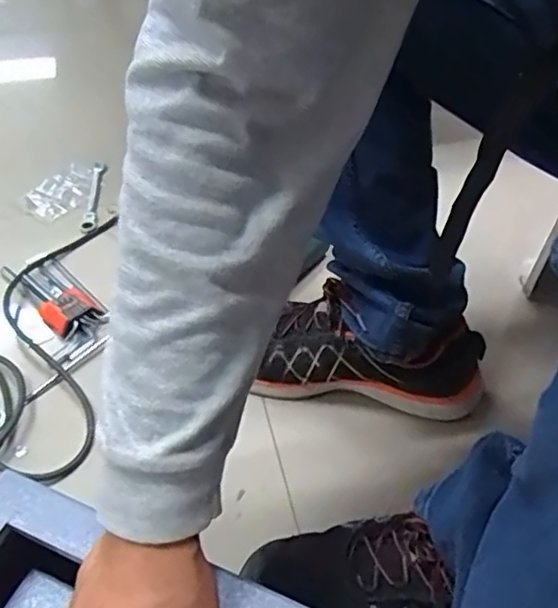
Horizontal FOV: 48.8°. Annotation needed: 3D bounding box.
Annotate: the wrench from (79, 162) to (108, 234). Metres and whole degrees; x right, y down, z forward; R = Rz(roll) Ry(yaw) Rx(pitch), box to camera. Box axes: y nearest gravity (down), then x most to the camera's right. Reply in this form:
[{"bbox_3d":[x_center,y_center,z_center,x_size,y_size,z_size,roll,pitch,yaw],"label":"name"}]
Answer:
[{"bbox_3d":[-0.261,-0.153,0.870,0.022,0.009,0.158,-1,47,-5],"label":"wrench"}]

